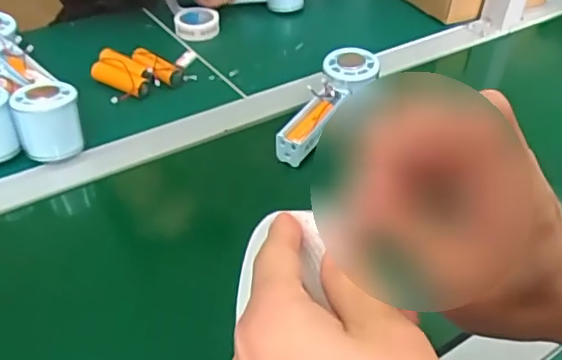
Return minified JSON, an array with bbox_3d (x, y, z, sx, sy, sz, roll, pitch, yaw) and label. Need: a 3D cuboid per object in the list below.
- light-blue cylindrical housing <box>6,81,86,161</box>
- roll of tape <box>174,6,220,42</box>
[{"bbox_3d":[-0.215,-0.053,0.525,0.055,0.060,0.046,-17,45,-22],"label":"light-blue cylindrical housing"},{"bbox_3d":[-0.109,-0.204,0.737,0.056,0.023,0.055,-1,41,-6],"label":"roll of tape"}]

